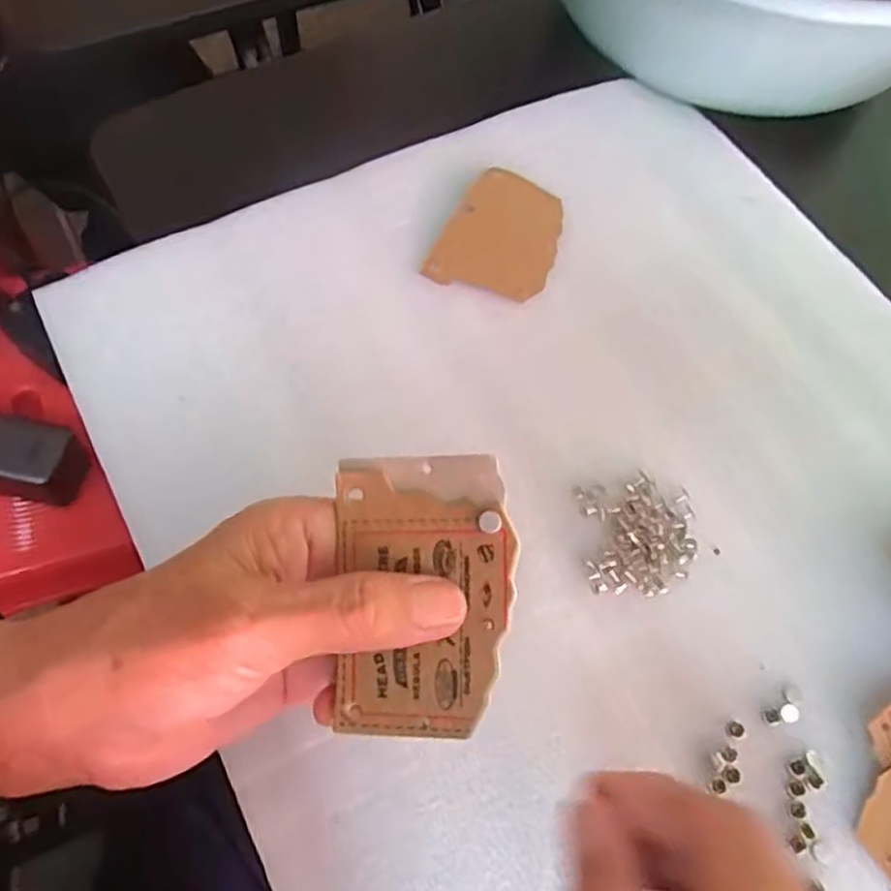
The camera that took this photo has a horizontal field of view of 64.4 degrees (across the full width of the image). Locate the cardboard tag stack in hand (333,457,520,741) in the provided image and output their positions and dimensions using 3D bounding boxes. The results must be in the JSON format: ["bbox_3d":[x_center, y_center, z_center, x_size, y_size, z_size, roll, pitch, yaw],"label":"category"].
[{"bbox_3d":[-0.007,0.045,0.217,0.054,0.004,0.082,-2,81,11],"label":"cardboard tag stack in hand"}]

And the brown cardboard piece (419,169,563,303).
[{"bbox_3d":[0.029,-0.105,0.358,0.056,0.004,0.074,26,73,3],"label":"brown cardboard piece"}]

